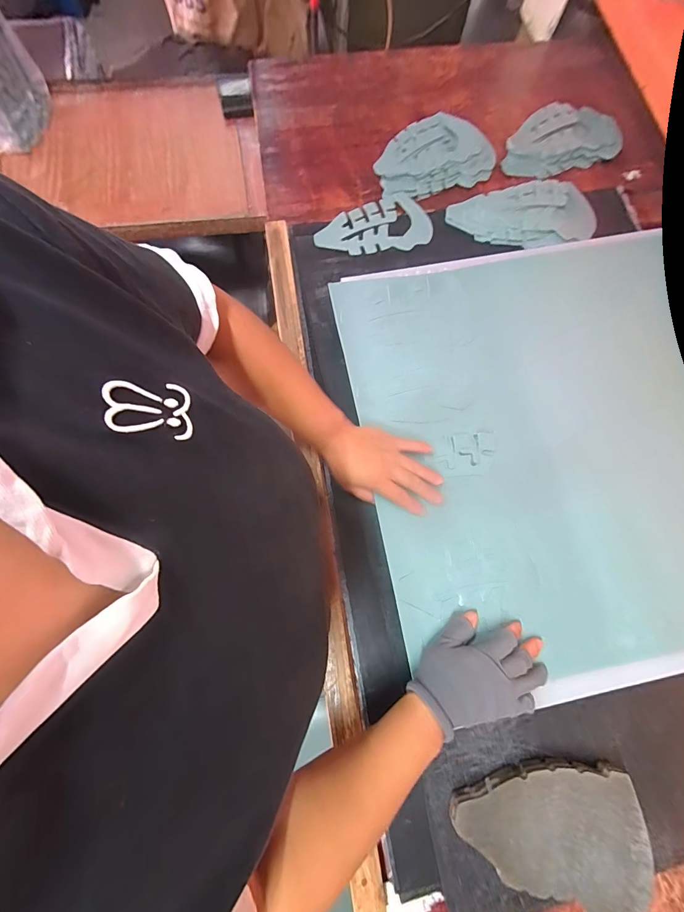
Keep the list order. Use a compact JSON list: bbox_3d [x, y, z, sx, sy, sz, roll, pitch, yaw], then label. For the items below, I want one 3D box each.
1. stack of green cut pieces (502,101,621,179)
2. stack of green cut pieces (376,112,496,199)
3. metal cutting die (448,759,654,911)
[{"bbox_3d":[0.384,-0.561,0.626,0.222,0.029,0.126,-17,77,-8],"label":"stack of green cut pieces"},{"bbox_3d":[0.156,-0.525,0.613,0.201,0.024,0.140,-14,77,-8],"label":"stack of green cut pieces"},{"bbox_3d":[0.212,0.392,0.365,0.187,0.032,0.117,1,75,-1],"label":"metal cutting die"}]

